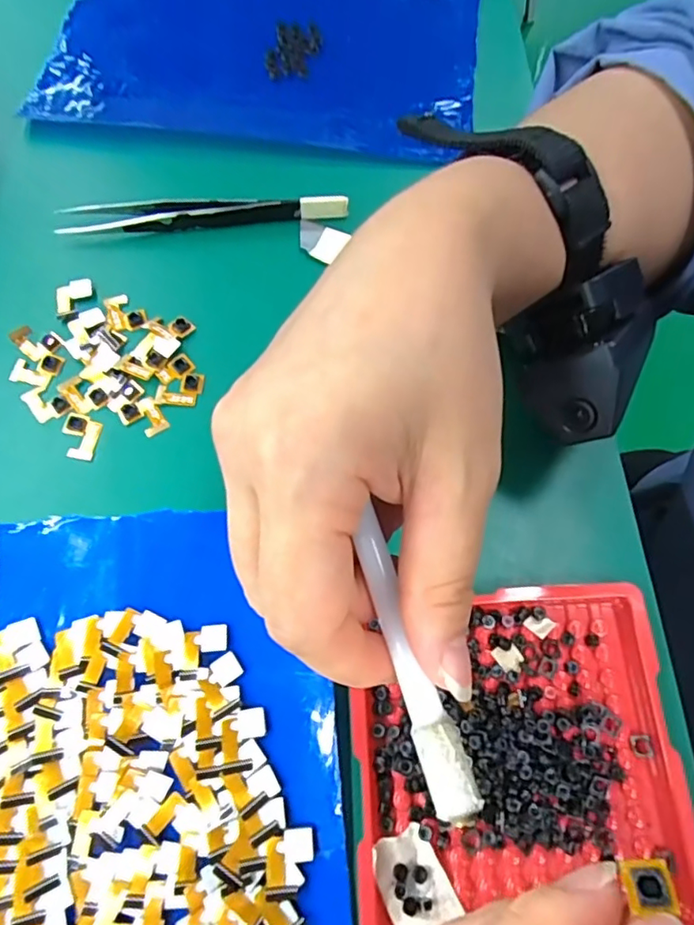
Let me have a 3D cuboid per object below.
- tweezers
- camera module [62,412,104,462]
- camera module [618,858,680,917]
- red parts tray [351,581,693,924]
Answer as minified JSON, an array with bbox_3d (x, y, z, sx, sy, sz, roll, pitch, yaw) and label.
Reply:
[{"bbox_3d":[-0.064,-0.111,0.253,0.127,0.010,0.014,-2,69,-2],"label":"tweezers"},{"bbox_3d":[-0.104,-0.010,0.218,0.014,0.004,0.018,10,69,3],"label":"camera module"},{"bbox_3d":[0.058,0.081,0.108,0.008,0.005,0.008,-3,70,1],"label":"camera module"},{"bbox_3d":[0.054,0.089,0.179,0.101,0.007,0.094,-3,69,-2],"label":"red parts tray"}]

